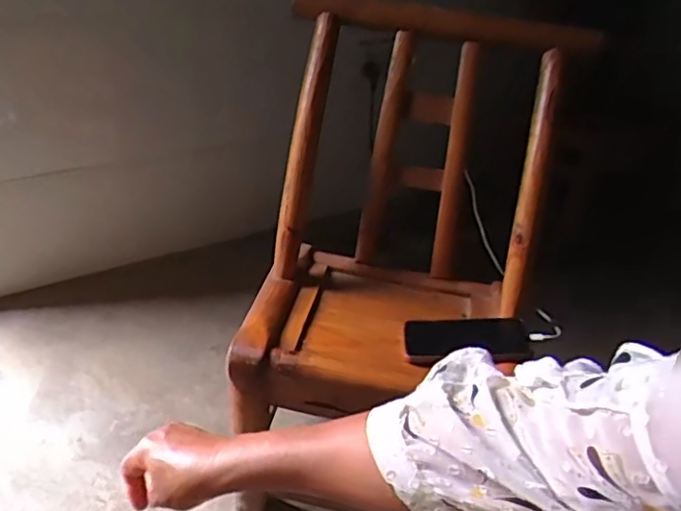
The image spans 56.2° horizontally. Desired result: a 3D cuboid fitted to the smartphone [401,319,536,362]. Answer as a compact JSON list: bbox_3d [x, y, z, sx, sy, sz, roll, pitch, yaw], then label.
[{"bbox_3d":[0.168,0.112,0.855,0.160,0.015,0.081,-3,32,11],"label":"smartphone"}]

